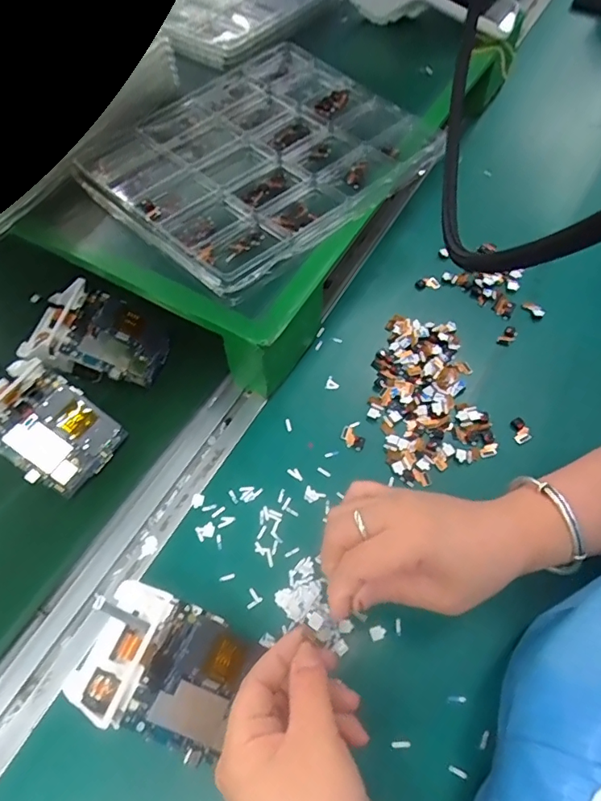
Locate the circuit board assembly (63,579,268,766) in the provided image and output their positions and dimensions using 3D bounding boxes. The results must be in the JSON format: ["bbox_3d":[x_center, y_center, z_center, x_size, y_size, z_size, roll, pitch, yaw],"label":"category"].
[{"bbox_3d":[-0.083,0.160,0.304,0.098,0.022,0.073,25,59,3],"label":"circuit board assembly"}]

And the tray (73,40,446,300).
[{"bbox_3d":[-0.036,-0.236,0.475,0.295,0.020,0.248,-40,68,-21],"label":"tray"}]

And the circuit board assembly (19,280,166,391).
[{"bbox_3d":[-0.179,-0.055,0.447,0.113,0.027,0.077,24,63,-12],"label":"circuit board assembly"}]

